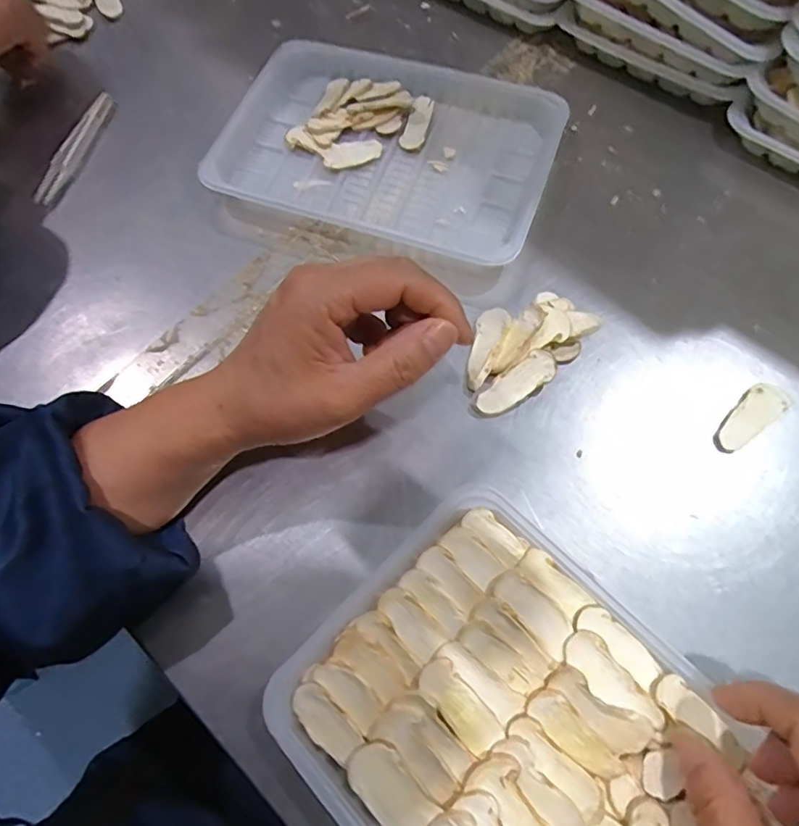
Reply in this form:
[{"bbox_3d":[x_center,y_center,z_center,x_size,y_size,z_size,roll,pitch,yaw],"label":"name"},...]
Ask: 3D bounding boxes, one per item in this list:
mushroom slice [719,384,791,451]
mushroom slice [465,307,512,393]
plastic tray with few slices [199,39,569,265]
[{"bbox_3d":[0.210,0.001,0.328,0.053,0.004,0.021,-37,72,-11],"label":"mushroom slice"},{"bbox_3d":[0.052,-0.041,0.346,0.019,0.016,0.055,23,70,9],"label":"mushroom slice"},{"bbox_3d":[-0.003,-0.206,0.409,0.231,0.024,0.175,17,71,9],"label":"plastic tray with few slices"}]

